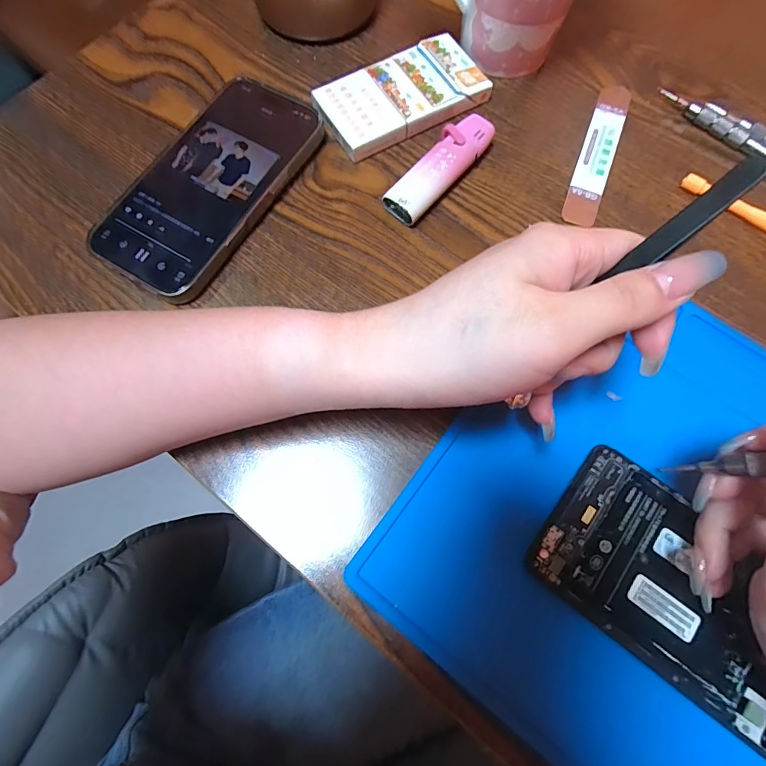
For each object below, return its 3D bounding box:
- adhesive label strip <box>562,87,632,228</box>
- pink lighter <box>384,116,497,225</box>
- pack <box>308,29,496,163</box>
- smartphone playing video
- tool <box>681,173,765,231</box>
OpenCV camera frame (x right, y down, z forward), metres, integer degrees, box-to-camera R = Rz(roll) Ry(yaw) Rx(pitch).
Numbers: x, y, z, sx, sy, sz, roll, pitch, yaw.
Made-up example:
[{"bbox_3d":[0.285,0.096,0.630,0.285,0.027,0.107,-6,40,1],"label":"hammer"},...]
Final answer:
[{"bbox_3d":[0.138,-0.149,0.265,0.021,0.004,0.116,21,74,5],"label":"adhesive label strip"},{"bbox_3d":[0.036,-0.131,0.253,0.025,0.015,0.084,37,76,10],"label":"pink lighter"},{"bbox_3d":[0.011,-0.188,0.270,0.106,0.015,0.058,-29,75,-9],"label":"pack"},{"bbox_3d":[-0.104,-0.121,0.249,0.076,0.015,0.147,31,75,8],"label":"smartphone playing video"},{"bbox_3d":[0.221,-0.102,0.249,0.084,0.008,0.008,34,75,9],"label":"tool"}]

